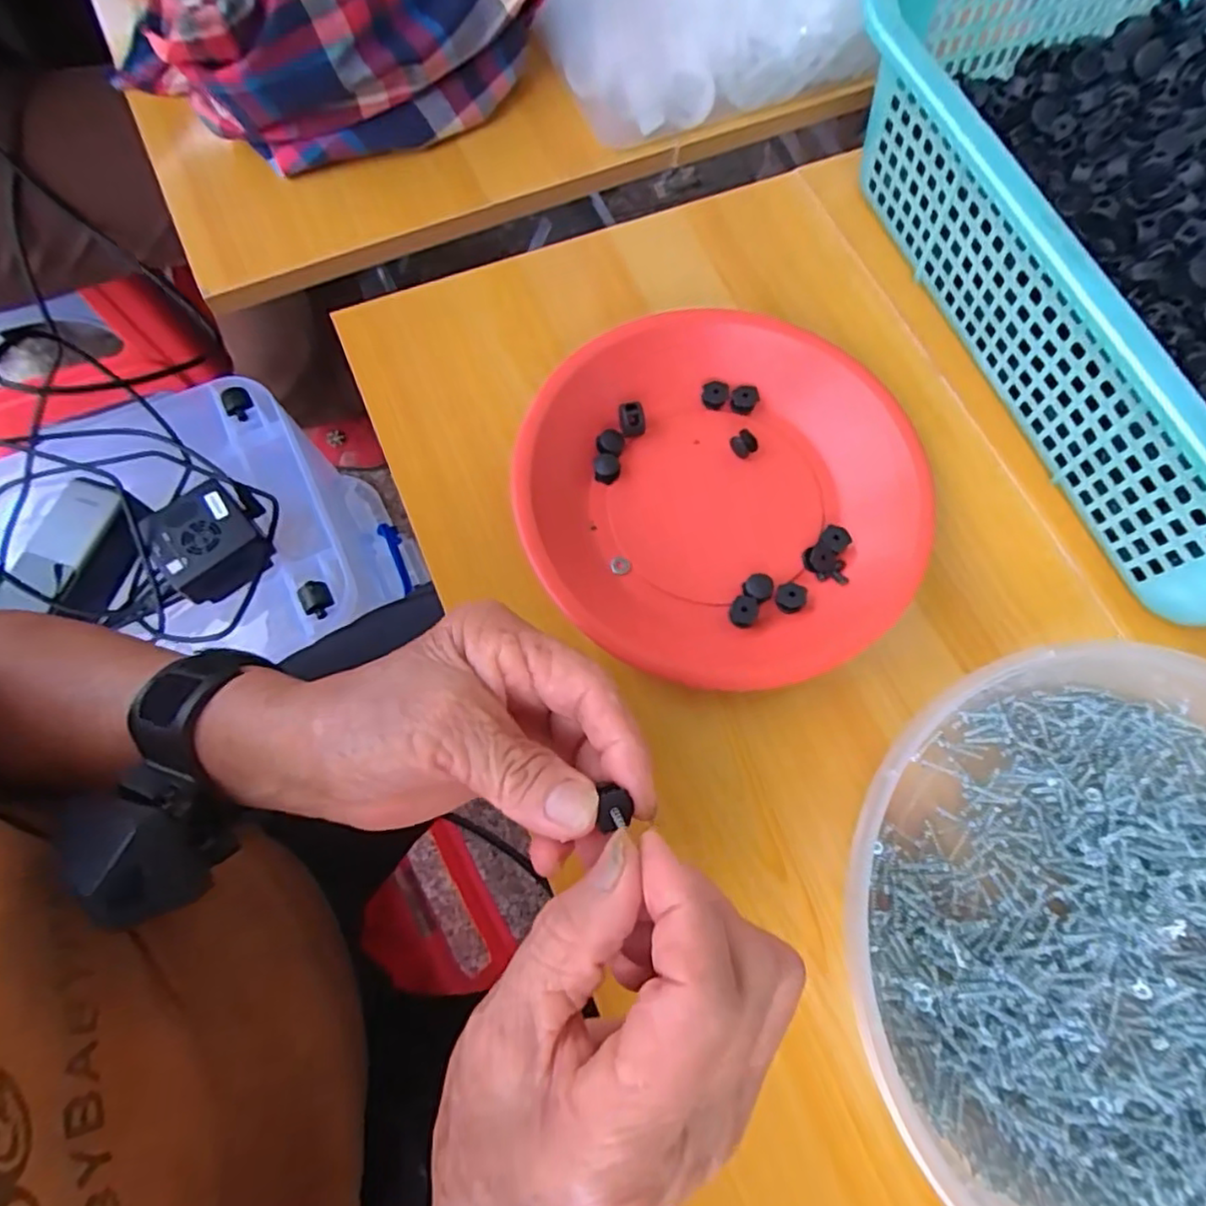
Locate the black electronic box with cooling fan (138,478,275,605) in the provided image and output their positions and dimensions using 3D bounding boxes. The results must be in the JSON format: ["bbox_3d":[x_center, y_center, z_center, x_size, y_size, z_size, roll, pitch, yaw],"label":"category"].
[{"bbox_3d":[-0.328,-0.047,0.546,0.076,0.031,0.088,-41,78,-14],"label":"black electronic box with cooling fan"}]

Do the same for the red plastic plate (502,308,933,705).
[{"bbox_3d":[0.057,-0.052,0.318,0.187,0.028,0.185,1,72,-2],"label":"red plastic plate"}]

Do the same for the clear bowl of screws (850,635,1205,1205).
[{"bbox_3d":[0.214,0.136,0.261,0.238,0.041,0.226,1,72,-2],"label":"clear bowl of screws"}]

